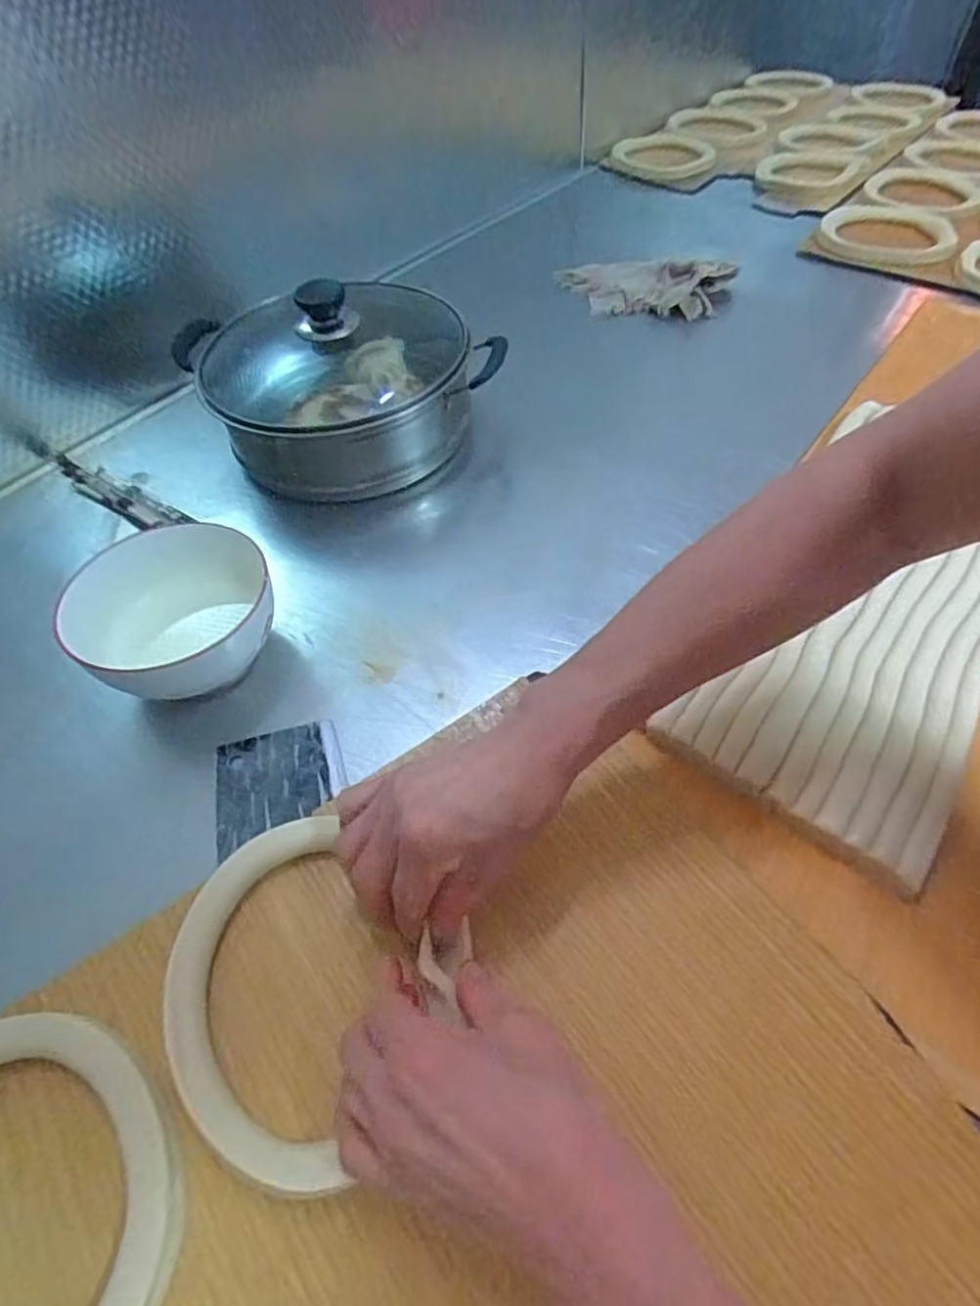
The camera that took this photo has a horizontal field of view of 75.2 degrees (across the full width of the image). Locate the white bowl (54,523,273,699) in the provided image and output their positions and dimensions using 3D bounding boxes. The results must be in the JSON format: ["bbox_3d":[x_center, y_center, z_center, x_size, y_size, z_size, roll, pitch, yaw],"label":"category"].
[{"bbox_3d":[-0.230,-0.026,0.475,0.144,0.071,0.133,-1,53,2],"label":"white bowl"}]

